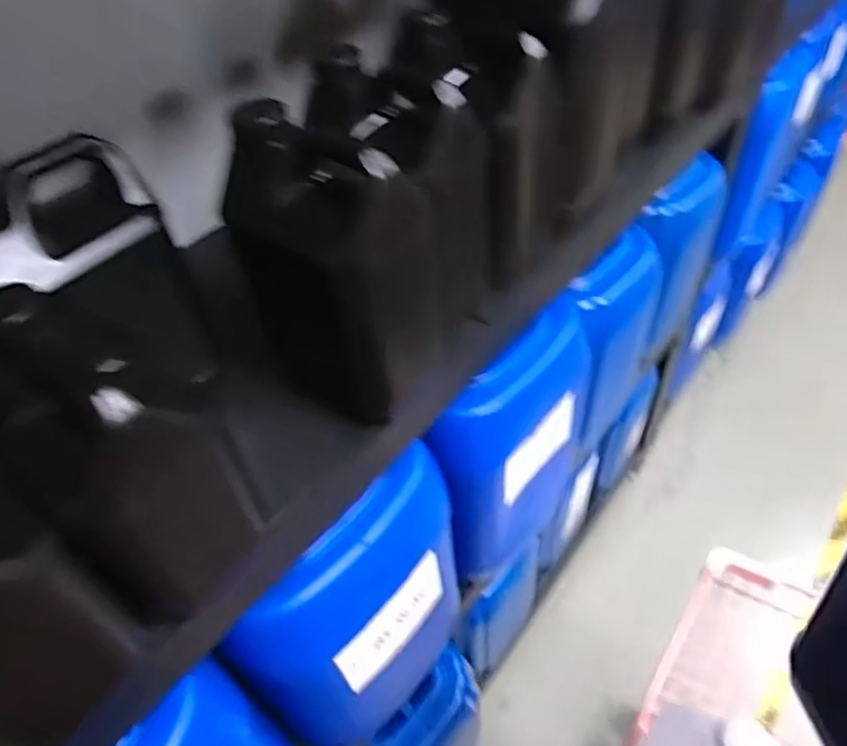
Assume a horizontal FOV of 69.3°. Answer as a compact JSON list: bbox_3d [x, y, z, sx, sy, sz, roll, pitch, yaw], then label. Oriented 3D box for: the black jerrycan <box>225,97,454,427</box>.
[{"bbox_3d":[-0.065,-0.081,0.480,0.134,0.214,0.118,27,55,29],"label":"black jerrycan"}]

